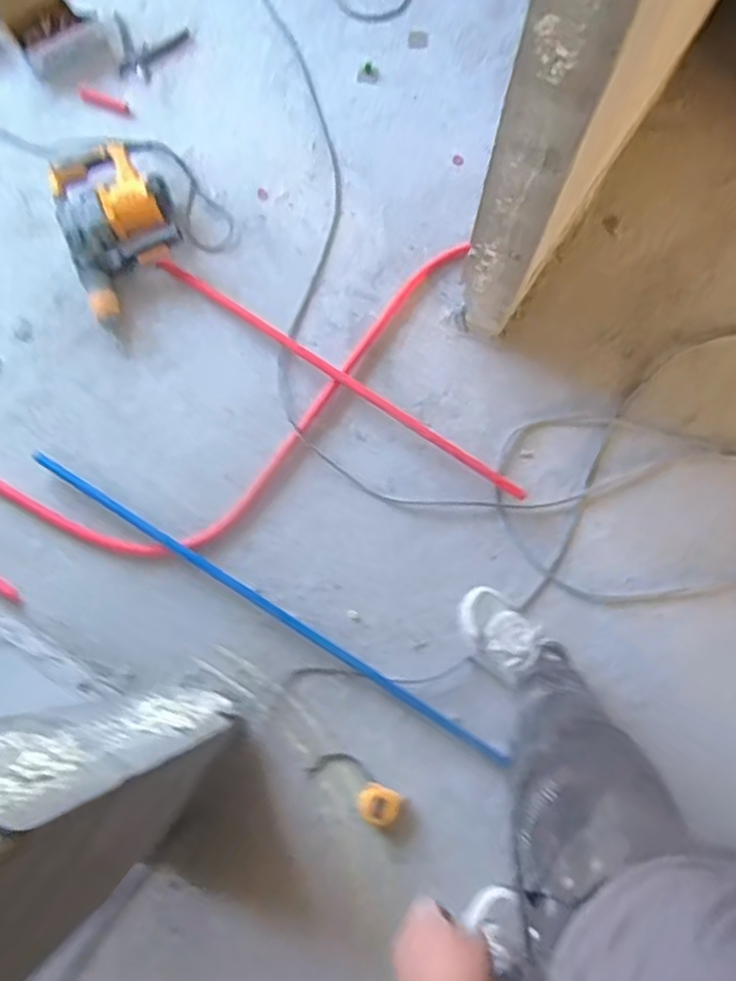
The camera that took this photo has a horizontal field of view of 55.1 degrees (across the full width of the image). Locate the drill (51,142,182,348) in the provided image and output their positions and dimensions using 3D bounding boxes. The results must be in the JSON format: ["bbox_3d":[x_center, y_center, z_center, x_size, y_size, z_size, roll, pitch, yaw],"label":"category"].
[{"bbox_3d":[-0.520,-0.557,1.477,0.222,0.105,0.380,-20,78,-3],"label":"drill"}]

